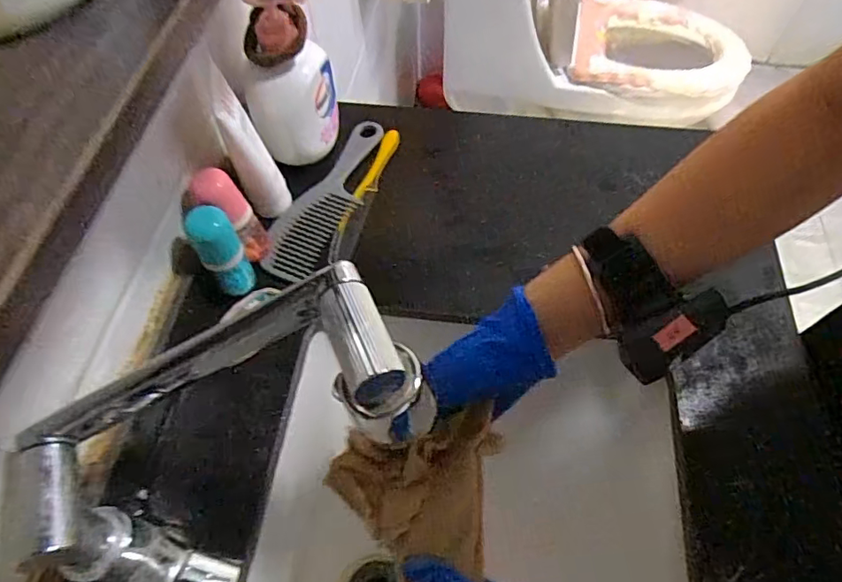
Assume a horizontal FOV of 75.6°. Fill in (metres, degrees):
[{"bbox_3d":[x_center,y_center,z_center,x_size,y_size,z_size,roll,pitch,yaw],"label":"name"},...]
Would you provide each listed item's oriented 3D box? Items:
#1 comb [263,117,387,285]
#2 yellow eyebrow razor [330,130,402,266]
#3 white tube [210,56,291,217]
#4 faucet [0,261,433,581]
[{"bbox_3d":[-0.091,-0.096,0.539,0.056,0.015,0.205,24,64,13],"label":"comb"},{"bbox_3d":[-0.055,-0.100,0.550,0.020,0.013,0.166,16,62,9],"label":"yellow eyebrow razor"},{"bbox_3d":[-0.146,-0.123,0.475,0.032,0.145,0.034,2,61,1],"label":"white tube"},{"bbox_3d":[-0.106,0.094,0.308,0.212,0.174,0.127,-38,67,-19],"label":"faucet"}]

